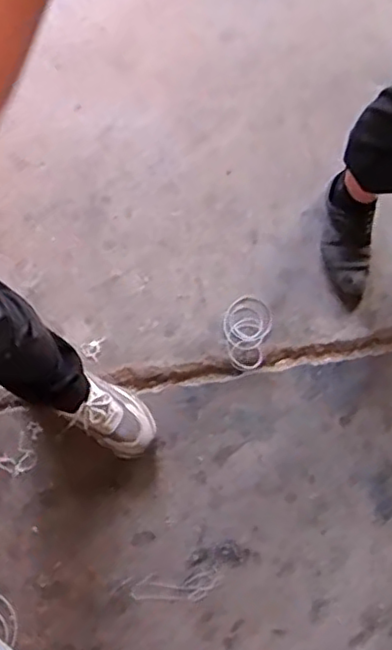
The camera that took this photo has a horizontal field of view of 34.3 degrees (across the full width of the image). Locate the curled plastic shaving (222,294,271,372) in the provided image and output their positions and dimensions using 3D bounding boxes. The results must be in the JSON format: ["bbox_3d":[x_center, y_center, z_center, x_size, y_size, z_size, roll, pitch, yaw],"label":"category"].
[{"bbox_3d":[0.101,0.011,1.321,0.097,0.015,0.160,14,67,11],"label":"curled plastic shaving"}]

